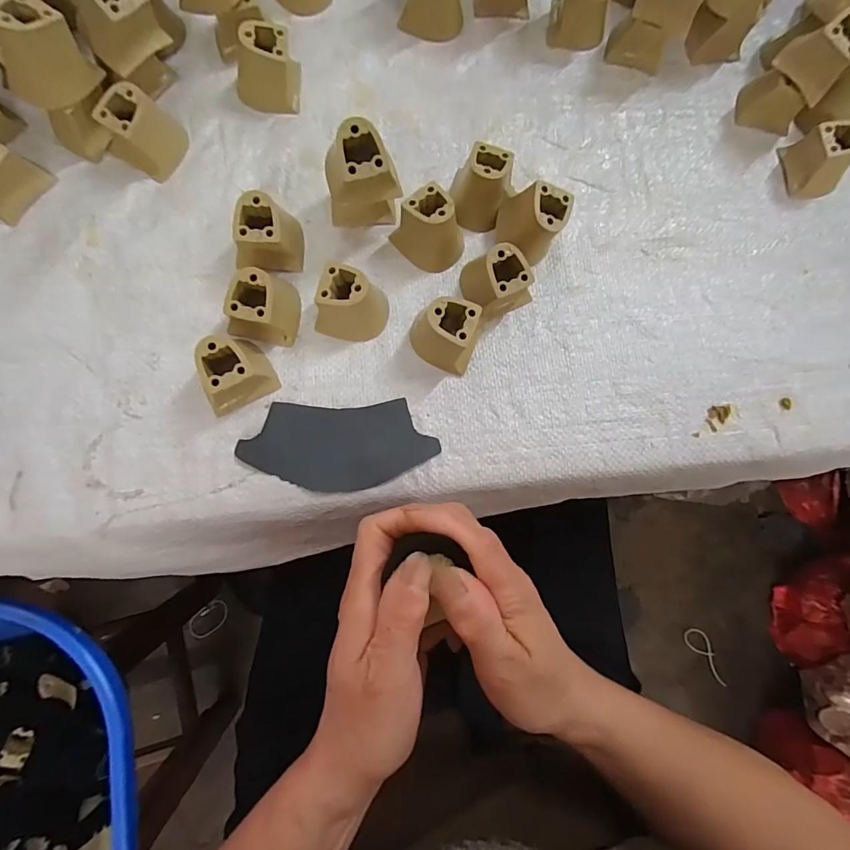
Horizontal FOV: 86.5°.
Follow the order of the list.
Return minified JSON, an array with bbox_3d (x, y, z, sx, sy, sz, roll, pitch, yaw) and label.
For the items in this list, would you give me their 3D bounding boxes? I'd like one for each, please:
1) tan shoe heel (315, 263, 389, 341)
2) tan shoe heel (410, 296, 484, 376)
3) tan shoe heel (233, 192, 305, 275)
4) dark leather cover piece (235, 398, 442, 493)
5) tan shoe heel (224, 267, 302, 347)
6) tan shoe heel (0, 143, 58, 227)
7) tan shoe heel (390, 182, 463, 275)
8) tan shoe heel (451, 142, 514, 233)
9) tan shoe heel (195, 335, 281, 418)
[{"bbox_3d":[-0.047,-0.077,0.291,0.042,0.036,0.036,15,81,-2],"label":"tan shoe heel"},{"bbox_3d":[0.013,-0.061,0.292,0.044,0.037,0.040,20,80,-1],"label":"tan shoe heel"},{"bbox_3d":[-0.105,-0.127,0.295,0.044,0.037,0.043,1,81,-4],"label":"tan shoe heel"},{"bbox_3d":[-0.055,0.014,0.292,0.120,0.004,0.056,-2,82,-5],"label":"dark leather cover piece"},{"bbox_3d":[-0.104,-0.078,0.287,0.041,0.037,0.041,10,81,-3],"label":"tan shoe heel"},{"bbox_3d":[-0.270,-0.159,0.283,0.029,0.036,0.042,34,80,1],"label":"tan shoe heel"},{"bbox_3d":[0.007,-0.132,0.304,0.043,0.036,0.043,-43,87,-9],"label":"tan shoe heel"},{"bbox_3d":[0.038,-0.163,0.311,0.037,0.037,0.044,16,81,-2],"label":"tan shoe heel"},{"bbox_3d":[-0.120,-0.034,0.276,0.042,0.037,0.037,-28,84,-8],"label":"tan shoe heel"}]

